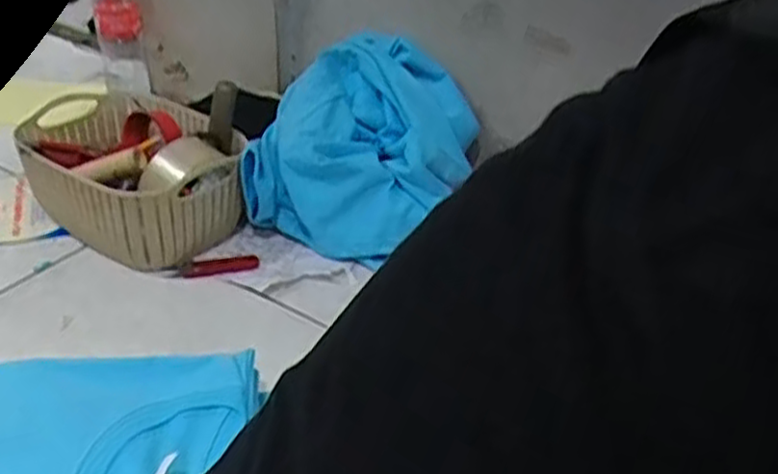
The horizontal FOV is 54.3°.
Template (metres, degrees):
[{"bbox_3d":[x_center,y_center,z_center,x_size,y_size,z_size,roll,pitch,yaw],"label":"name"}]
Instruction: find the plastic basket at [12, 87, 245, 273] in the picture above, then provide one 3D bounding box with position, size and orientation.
[{"bbox_3d":[-0.300,-0.076,0.890,0.255,0.120,0.188,27,41,31],"label":"plastic basket"}]

